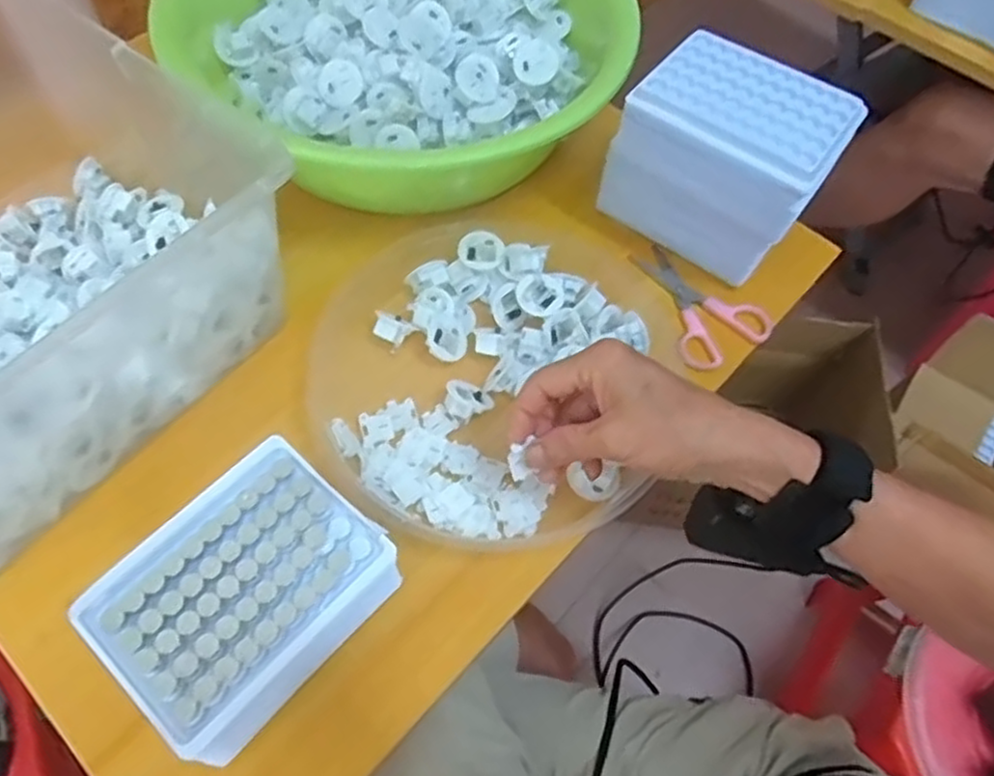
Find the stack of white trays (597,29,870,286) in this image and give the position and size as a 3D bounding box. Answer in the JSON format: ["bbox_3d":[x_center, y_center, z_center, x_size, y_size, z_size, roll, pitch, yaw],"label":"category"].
[{"bbox_3d":[0.157,-0.156,0.505,0.130,0.128,0.087,34,64,14],"label":"stack of white trays"}]

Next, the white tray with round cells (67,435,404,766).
[{"bbox_3d":[-0.128,0.109,0.373,0.108,0.058,0.131,39,66,16],"label":"white tray with round cells"}]

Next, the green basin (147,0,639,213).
[{"bbox_3d":[-0.078,-0.278,0.554,0.300,0.092,0.331,-35,69,-20],"label":"green basin"}]

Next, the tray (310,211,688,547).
[{"bbox_3d":[0.002,-0.016,0.474,0.234,0.038,0.245,12,61,3],"label":"tray"}]

